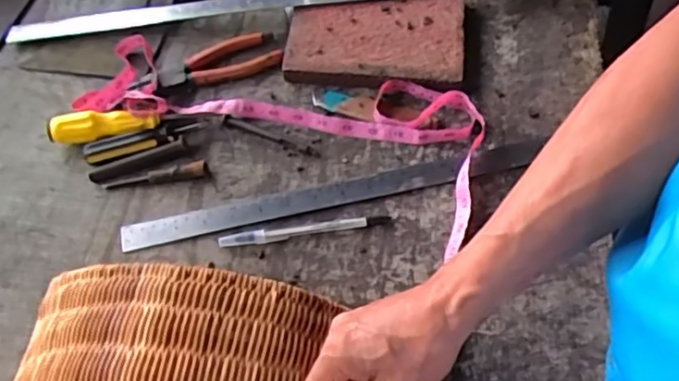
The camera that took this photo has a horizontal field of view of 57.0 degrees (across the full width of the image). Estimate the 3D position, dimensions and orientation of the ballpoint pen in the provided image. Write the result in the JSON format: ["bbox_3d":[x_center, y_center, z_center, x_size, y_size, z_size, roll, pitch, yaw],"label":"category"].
[{"bbox_3d":[-0.031,0.035,0.548,0.147,0.005,0.011,-8,58,-4],"label":"ballpoint pen"}]

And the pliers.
[{"bbox_3d":[-0.138,-0.130,0.645,0.151,0.016,0.048,-17,59,-9],"label":"pliers"}]

